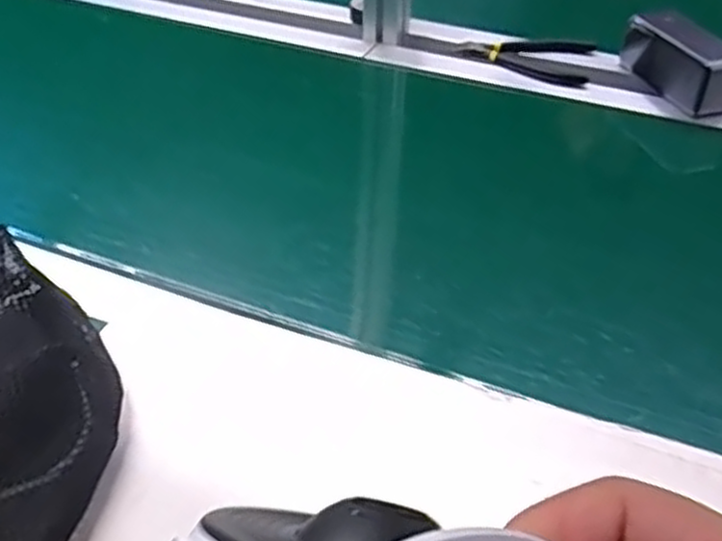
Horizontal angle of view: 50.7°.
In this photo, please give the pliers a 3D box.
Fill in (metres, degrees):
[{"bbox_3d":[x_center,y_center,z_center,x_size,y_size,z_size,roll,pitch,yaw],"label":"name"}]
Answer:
[{"bbox_3d":[0.172,-0.228,0.796,0.138,0.012,0.091,17,41,16],"label":"pliers"}]

